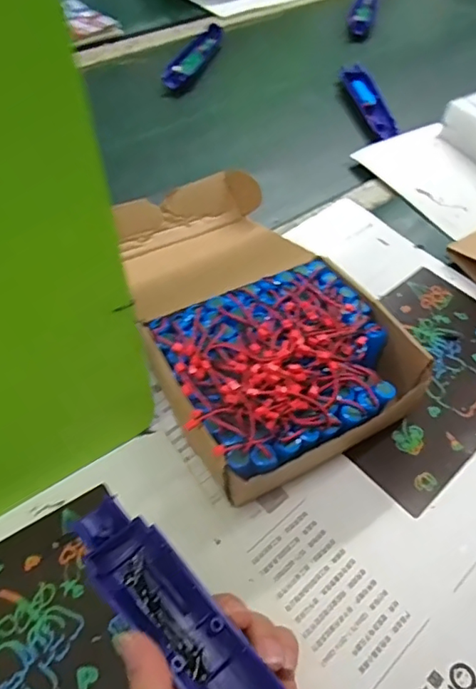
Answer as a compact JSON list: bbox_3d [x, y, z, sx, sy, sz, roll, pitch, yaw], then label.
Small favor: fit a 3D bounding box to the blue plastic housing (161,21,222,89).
[{"bbox_3d":[-0.060,-0.397,0.766,0.042,0.029,0.172,19,53,10],"label":"blue plastic housing"}]

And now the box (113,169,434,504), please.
[{"bbox_3d":[-0.001,-0.037,0.449,0.174,0.072,0.311,-21,55,-18],"label":"box"}]

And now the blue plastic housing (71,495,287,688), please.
[{"bbox_3d":[-0.018,0.142,0.260,0.037,0.021,0.165,-36,65,-27],"label":"blue plastic housing"}]

